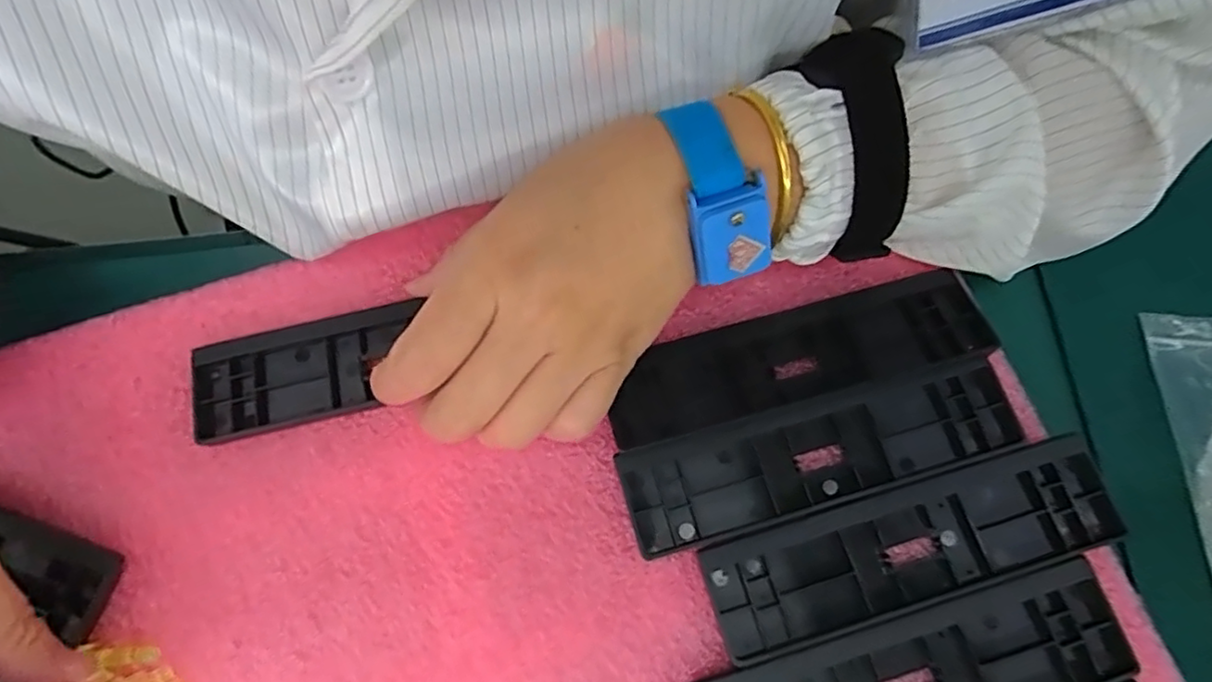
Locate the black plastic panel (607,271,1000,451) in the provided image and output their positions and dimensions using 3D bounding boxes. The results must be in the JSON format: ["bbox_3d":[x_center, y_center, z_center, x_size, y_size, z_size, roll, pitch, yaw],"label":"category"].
[{"bbox_3d":[0.078,0.005,0.262,0.156,0.010,0.043,-13,74,-4],"label":"black plastic panel"}]

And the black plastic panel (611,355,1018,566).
[{"bbox_3d":[0.086,0.044,0.253,0.158,0.007,0.039,-16,74,-4],"label":"black plastic panel"}]

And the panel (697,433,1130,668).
[{"bbox_3d":[0.118,0.077,0.243,0.158,0.004,0.041,-16,74,-5],"label":"panel"}]

